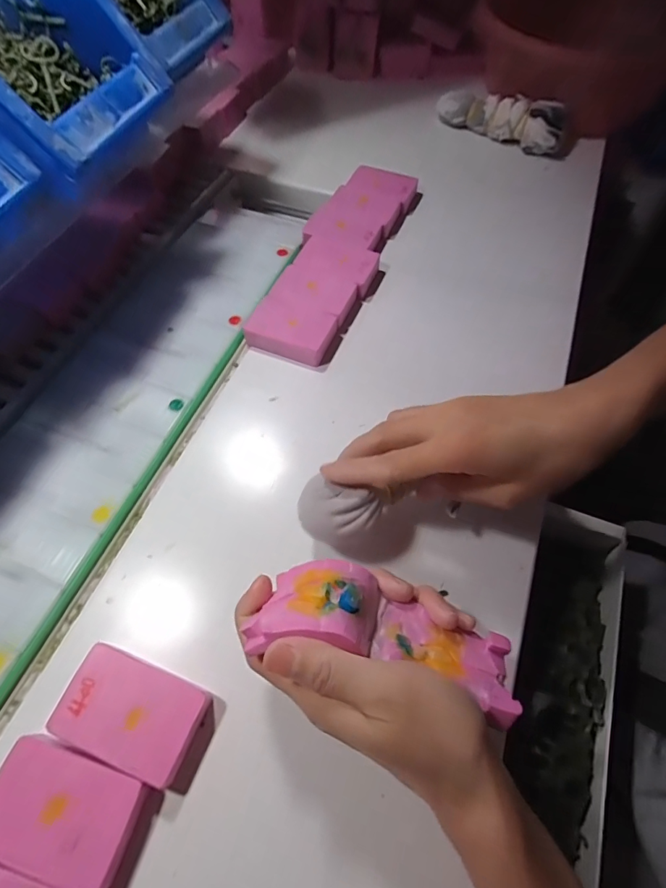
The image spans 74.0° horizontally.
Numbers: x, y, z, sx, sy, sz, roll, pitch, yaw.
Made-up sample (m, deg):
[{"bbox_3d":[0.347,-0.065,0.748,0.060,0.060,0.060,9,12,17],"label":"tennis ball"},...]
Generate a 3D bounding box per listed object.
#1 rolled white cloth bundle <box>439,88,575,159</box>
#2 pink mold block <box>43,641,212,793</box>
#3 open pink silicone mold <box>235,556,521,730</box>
[{"bbox_3d":[0.192,-0.367,0.496,0.159,0.047,0.034,23,63,17],"label":"rolled white cloth bundle"},{"bbox_3d":[-0.106,0.141,0.234,0.069,0.017,0.044,15,61,13],"label":"pink mold block"},{"bbox_3d":[0.025,0.095,0.209,0.117,0.044,0.038,28,103,0],"label":"open pink silicone mold"}]

